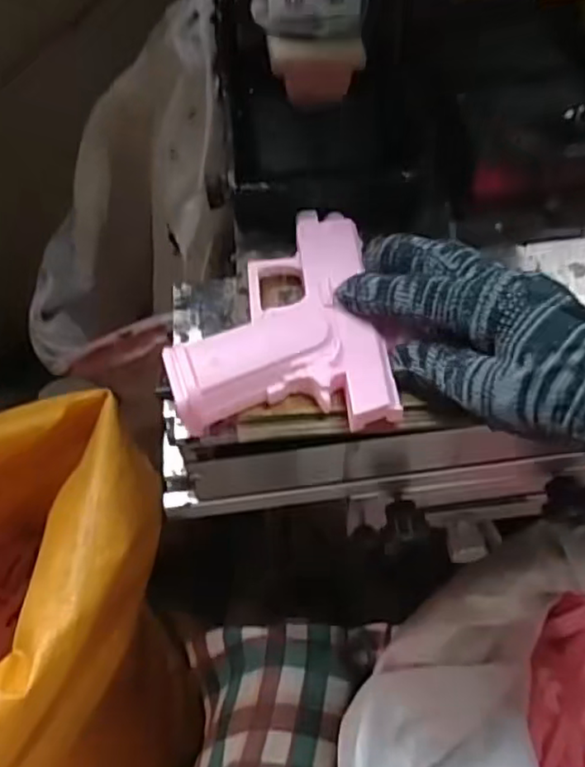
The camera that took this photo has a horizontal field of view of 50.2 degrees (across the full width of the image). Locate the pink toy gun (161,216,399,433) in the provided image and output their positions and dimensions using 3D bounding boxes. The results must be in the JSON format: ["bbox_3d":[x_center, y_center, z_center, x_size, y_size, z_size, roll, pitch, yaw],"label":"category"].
[{"bbox_3d":[-0.009,-0.038,0.323,0.103,0.017,0.140,-5,54,-1],"label":"pink toy gun"}]

